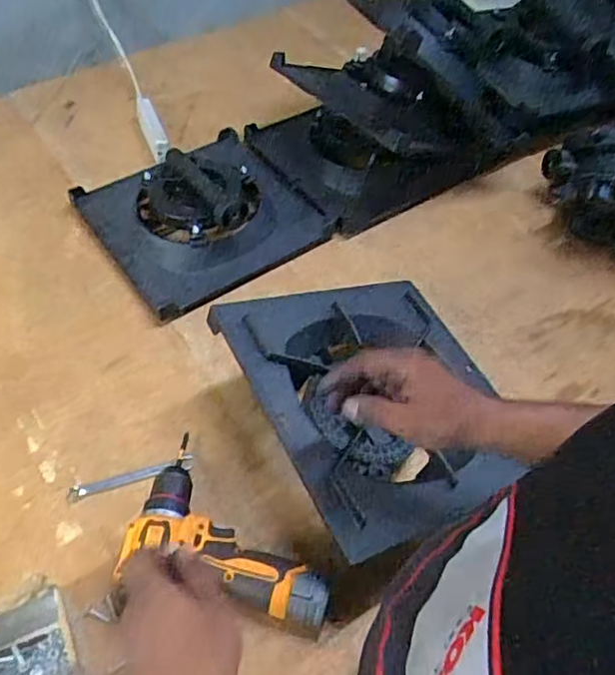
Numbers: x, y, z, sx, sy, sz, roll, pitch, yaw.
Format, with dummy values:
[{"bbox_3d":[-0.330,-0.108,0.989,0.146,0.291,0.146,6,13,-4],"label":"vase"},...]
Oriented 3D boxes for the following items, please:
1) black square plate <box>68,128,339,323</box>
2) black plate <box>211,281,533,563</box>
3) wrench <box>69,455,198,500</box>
[{"bbox_3d":[-0.161,-0.207,0.937,0.305,0.098,0.292,-30,58,-22],"label":"black square plate"},{"bbox_3d":[0.086,0.064,0.676,0.294,0.069,0.298,-12,55,-34],"label":"black plate"},{"bbox_3d":[-0.200,0.157,0.702,0.139,0.007,0.017,-12,53,-10],"label":"wrench"}]

